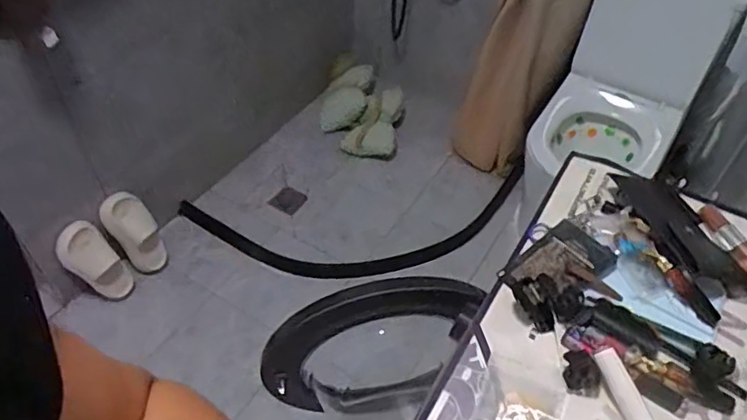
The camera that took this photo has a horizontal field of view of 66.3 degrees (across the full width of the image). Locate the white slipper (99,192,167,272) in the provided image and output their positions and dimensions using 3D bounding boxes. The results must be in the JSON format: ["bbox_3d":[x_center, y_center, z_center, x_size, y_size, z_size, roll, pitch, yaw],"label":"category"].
[{"bbox_3d":[-0.635,0.066,1.540,0.100,0.254,0.112,11,40,47],"label":"white slipper"}]

